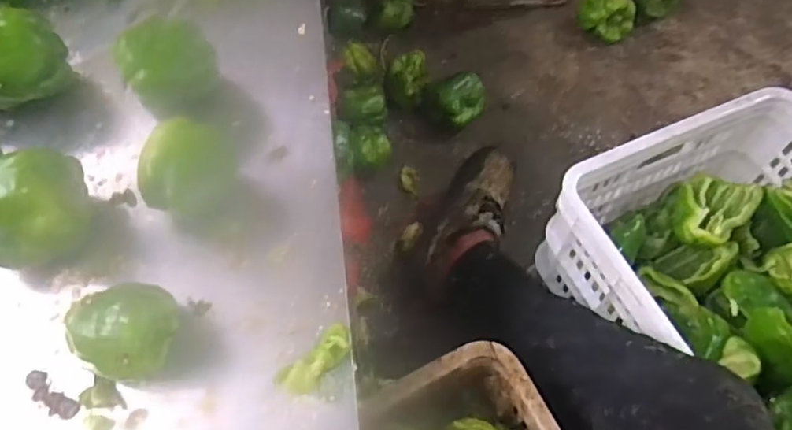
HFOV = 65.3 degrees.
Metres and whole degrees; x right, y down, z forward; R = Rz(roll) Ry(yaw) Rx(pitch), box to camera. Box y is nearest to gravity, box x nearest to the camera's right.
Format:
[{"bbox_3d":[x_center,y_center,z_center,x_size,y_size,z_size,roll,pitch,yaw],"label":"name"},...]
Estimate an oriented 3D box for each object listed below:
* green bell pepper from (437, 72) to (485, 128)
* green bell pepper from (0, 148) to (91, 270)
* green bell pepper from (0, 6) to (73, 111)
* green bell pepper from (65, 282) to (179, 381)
[{"bbox_3d":[0.115,-0.205,1.104,0.085,0.081,0.071,9,60,4],"label":"green bell pepper"},{"bbox_3d":[-0.322,-0.002,0.531,0.105,0.080,0.086,-7,61,-6],"label":"green bell pepper"},{"bbox_3d":[-0.383,-0.149,0.615,0.094,0.083,0.066,-12,61,-8],"label":"green bell pepper"},{"bbox_3d":[-0.214,0.090,0.491,0.076,0.064,0.072,1,60,-1],"label":"green bell pepper"}]

